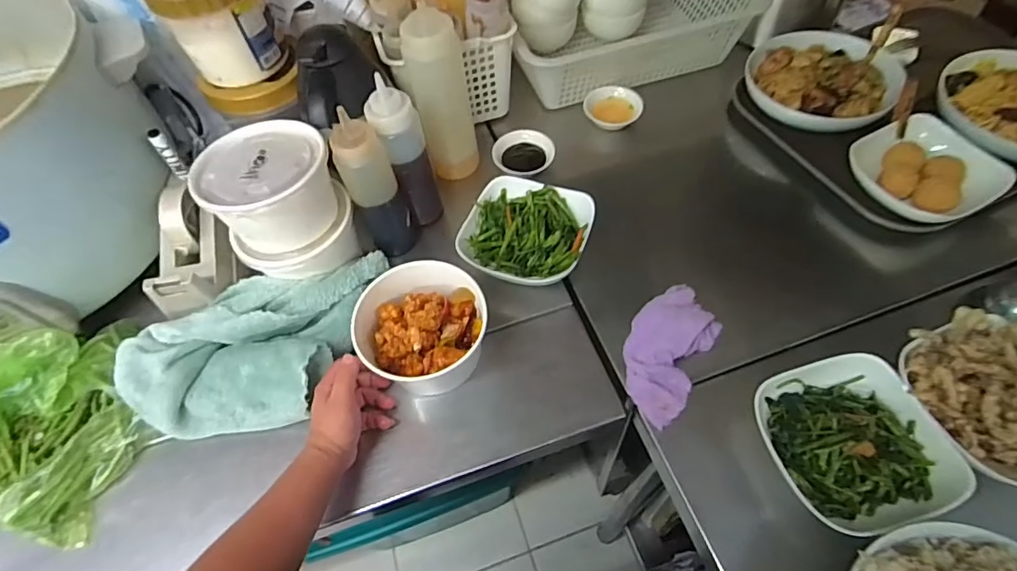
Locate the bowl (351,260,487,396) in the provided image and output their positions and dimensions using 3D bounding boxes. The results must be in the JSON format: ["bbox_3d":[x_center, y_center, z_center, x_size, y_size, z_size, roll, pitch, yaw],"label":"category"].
[{"bbox_3d":[-0.091,0.048,0.562,0.132,0.083,0.122,-2,58,3],"label":"bowl"}]

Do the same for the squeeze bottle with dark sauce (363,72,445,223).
[{"bbox_3d":[-0.123,-0.156,0.627,0.050,0.190,0.049,-29,61,-13],"label":"squeeze bottle with dark sauce"}]

